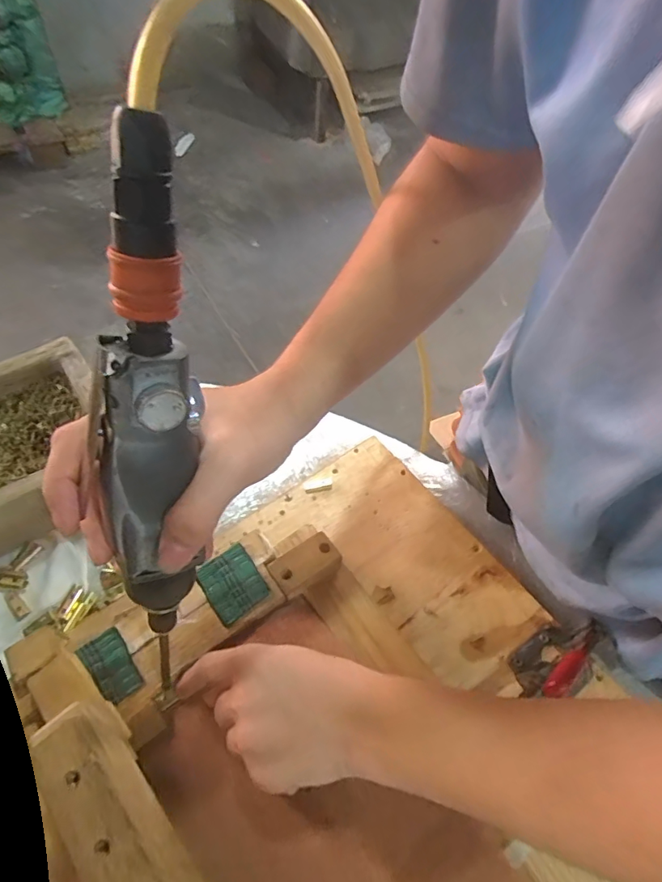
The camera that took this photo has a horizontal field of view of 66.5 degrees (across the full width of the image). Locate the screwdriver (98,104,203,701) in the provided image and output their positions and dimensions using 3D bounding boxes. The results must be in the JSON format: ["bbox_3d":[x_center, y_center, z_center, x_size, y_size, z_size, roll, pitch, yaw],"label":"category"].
[{"bbox_3d":[-0.088,0.007,0.252,0.035,0.286,0.035,11,29,2],"label":"screwdriver"}]

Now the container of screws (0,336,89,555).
[{"bbox_3d":[-0.302,0.001,0.507,0.162,0.068,0.179,-26,63,-20],"label":"container of screws"}]

